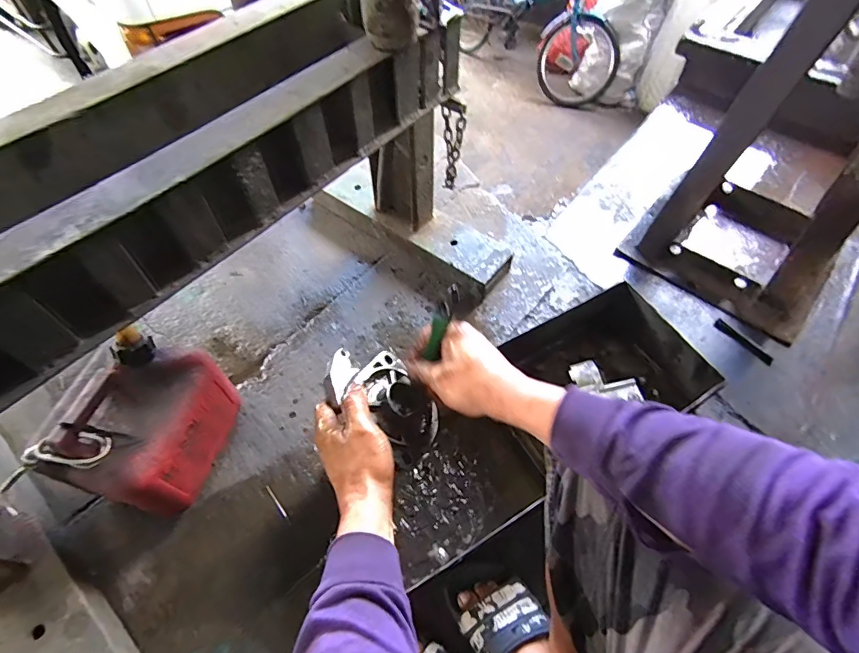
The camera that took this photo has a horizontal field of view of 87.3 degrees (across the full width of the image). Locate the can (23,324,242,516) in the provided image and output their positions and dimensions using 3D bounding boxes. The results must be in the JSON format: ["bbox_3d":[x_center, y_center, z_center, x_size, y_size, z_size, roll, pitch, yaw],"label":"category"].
[{"bbox_3d":[-0.447,0.163,0.752,0.151,0.253,0.237,10,57,6],"label":"can"}]

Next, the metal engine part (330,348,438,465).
[{"bbox_3d":[-0.047,0.083,0.517,0.143,0.066,0.085,39,65,22],"label":"metal engine part"}]

